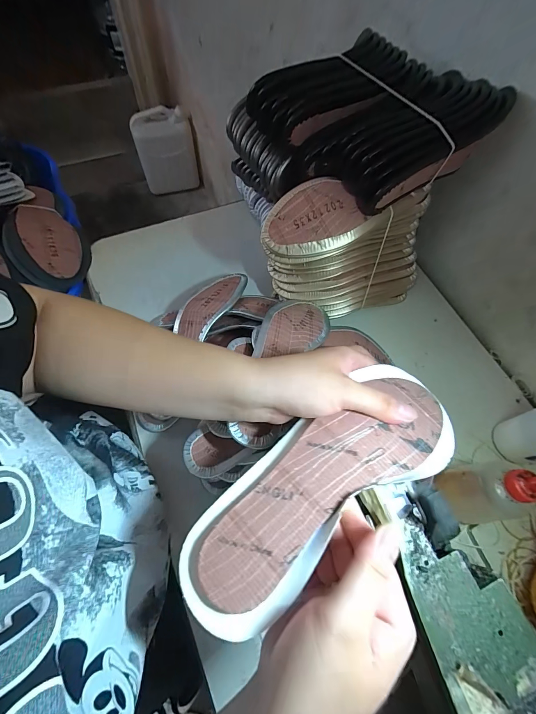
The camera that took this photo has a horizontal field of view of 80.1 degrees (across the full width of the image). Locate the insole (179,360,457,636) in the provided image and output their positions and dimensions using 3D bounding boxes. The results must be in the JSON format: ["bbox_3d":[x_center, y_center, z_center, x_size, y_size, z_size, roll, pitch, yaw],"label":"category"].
[{"bbox_3d":[0.046,0.087,0.235,0.235,0.025,0.084,-34,65,-18],"label":"insole"}]

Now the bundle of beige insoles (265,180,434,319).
[{"bbox_3d":[0.109,-0.131,0.414,0.224,0.181,0.076,-9,64,-5],"label":"bundle of beige insoles"}]

